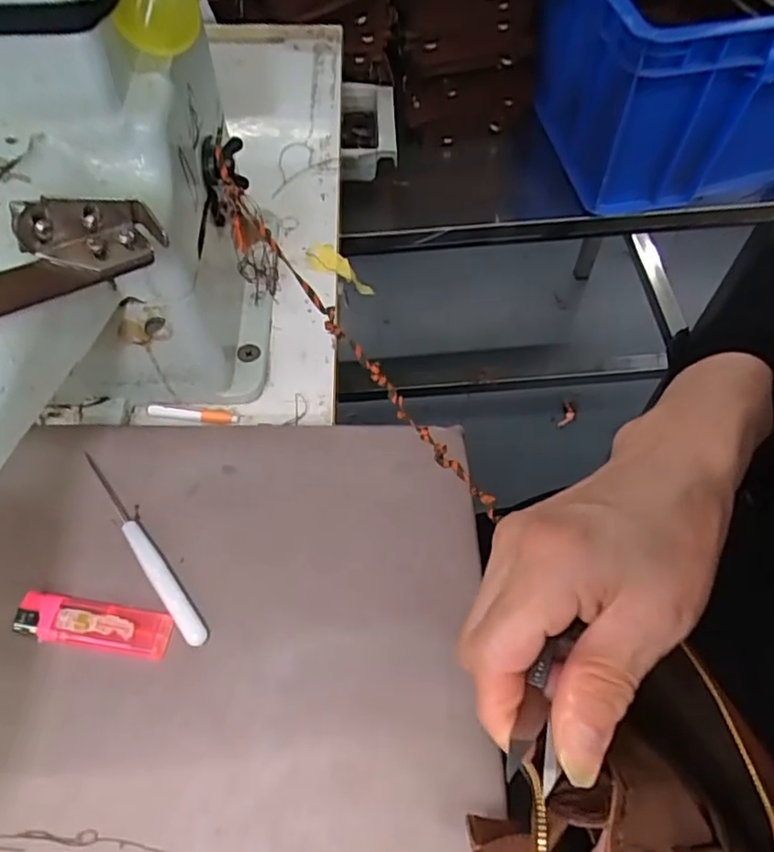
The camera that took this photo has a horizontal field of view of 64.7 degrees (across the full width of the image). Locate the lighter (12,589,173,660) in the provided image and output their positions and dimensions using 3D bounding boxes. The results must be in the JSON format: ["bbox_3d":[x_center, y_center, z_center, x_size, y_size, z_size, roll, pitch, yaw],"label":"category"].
[{"bbox_3d":[-0.152,0.103,0.318,0.078,0.010,0.024,7,60,7],"label":"lighter"}]

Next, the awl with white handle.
[{"bbox_3d":[-0.139,0.067,0.341,0.012,0.008,0.133,-36,64,-18],"label":"awl with white handle"}]

